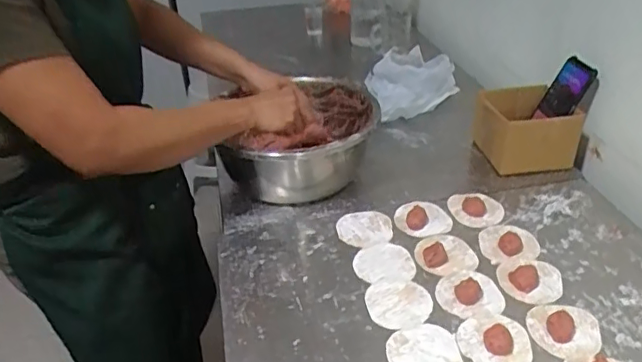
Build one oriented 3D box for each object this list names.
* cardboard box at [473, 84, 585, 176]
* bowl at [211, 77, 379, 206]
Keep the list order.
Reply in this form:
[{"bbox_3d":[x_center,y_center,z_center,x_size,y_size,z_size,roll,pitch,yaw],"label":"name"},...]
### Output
[{"bbox_3d":[0.348,-0.087,0.961,0.140,0.102,0.130,-6,35,-3],"label":"cardboard box"},{"bbox_3d":[-0.031,-0.061,0.941,0.235,0.137,0.246,-2,35,2],"label":"bowl"}]

